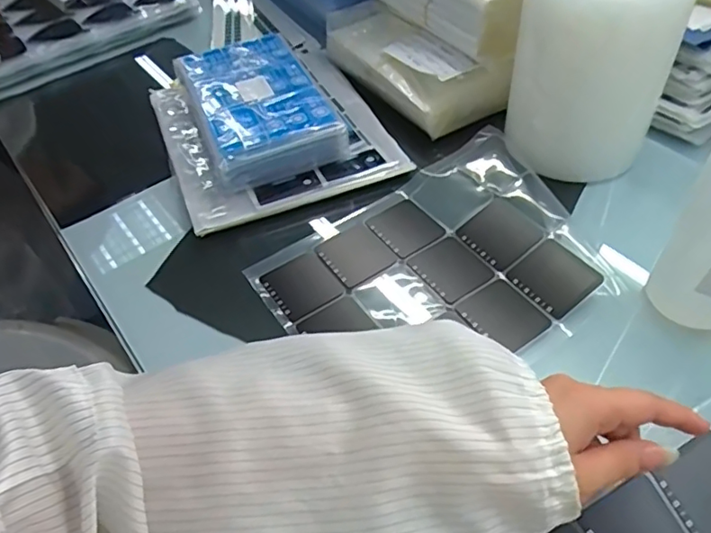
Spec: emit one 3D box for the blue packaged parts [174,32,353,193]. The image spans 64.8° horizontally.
[{"bbox_3d":[-0.098,-0.157,0.560,0.119,0.052,0.187,-21,50,-13],"label":"blue packaged parts"}]

